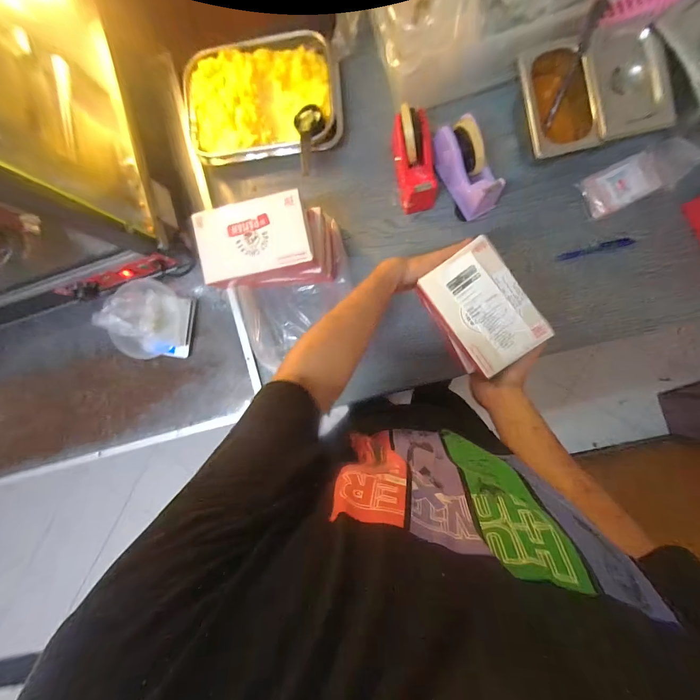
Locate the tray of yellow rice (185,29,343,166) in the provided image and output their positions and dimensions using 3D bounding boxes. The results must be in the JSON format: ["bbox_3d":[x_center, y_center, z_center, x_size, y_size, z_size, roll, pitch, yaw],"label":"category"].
[{"bbox_3d":[-0.166,-0.498,0.632,0.292,0.053,0.230,-3,90,6],"label":"tray of yellow rice"}]

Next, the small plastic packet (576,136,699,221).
[{"bbox_3d":[0.533,-0.316,0.590,0.209,0.024,0.081,-21,88,6],"label":"small plastic packet"}]

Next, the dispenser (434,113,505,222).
[{"bbox_3d":[0.212,-0.326,0.588,0.065,0.106,0.147,-29,88,5],"label":"dispenser"}]

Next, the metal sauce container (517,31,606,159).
[{"bbox_3d":[0.343,-0.411,0.560,0.109,0.084,0.171,-14,89,6],"label":"metal sauce container"}]

